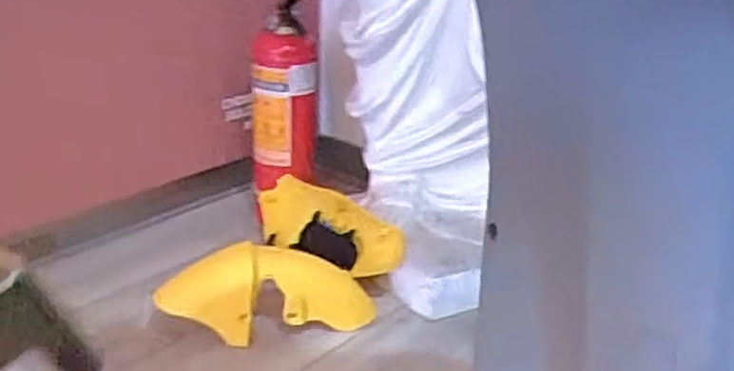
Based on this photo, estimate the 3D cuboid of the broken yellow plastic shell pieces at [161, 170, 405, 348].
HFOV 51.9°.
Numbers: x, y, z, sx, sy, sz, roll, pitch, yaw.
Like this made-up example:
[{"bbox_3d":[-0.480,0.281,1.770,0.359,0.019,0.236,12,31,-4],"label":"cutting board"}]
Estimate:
[{"bbox_3d":[-0.110,0.131,1.322,0.325,0.134,0.446,8,24,13],"label":"broken yellow plastic shell pieces"}]

